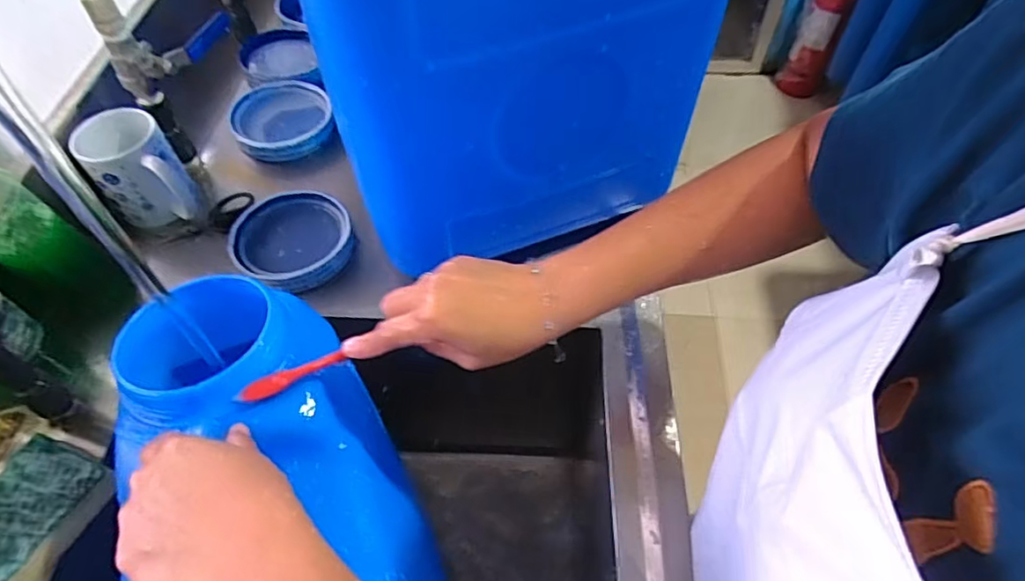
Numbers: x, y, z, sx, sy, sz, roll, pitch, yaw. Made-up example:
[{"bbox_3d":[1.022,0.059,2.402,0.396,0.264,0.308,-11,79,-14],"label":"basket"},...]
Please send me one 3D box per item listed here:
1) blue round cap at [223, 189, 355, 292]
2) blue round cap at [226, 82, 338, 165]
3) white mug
[{"bbox_3d":[-0.224,-0.052,0.611,0.115,0.031,0.114,-1,55,2],"label":"blue round cap"},{"bbox_3d":[-0.278,-0.210,0.717,0.111,0.037,0.131,-18,57,-10],"label":"blue round cap"},{"bbox_3d":[-0.385,-0.122,0.603,0.076,0.098,0.089,-31,60,-18],"label":"white mug"}]

